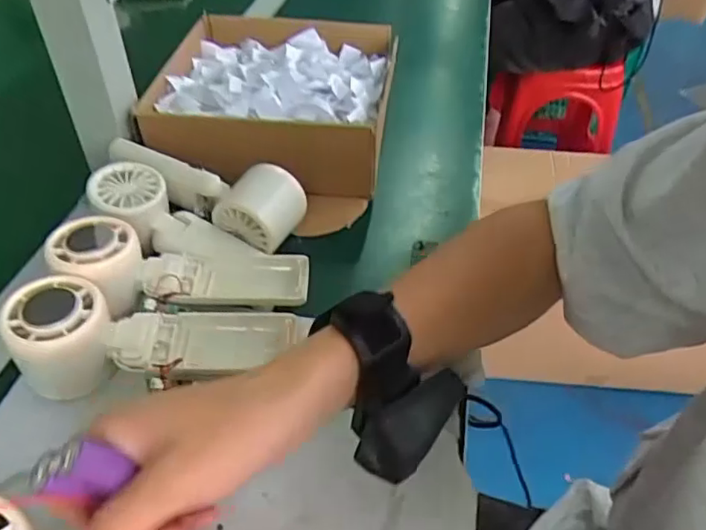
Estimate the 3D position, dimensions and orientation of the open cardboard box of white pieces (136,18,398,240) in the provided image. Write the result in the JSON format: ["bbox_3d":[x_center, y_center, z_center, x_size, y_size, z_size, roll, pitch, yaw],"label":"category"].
[{"bbox_3d":[-0.072,-0.156,0.561,0.222,0.076,0.231,1,43,-1],"label":"open cardboard box of white pieces"}]

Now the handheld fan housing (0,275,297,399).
[{"bbox_3d":[-0.117,0.041,0.352,0.160,0.057,0.063,-7,44,-9],"label":"handheld fan housing"}]

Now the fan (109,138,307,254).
[{"bbox_3d":[-0.116,-0.064,0.471,0.166,0.049,0.059,25,48,22],"label":"fan"}]

